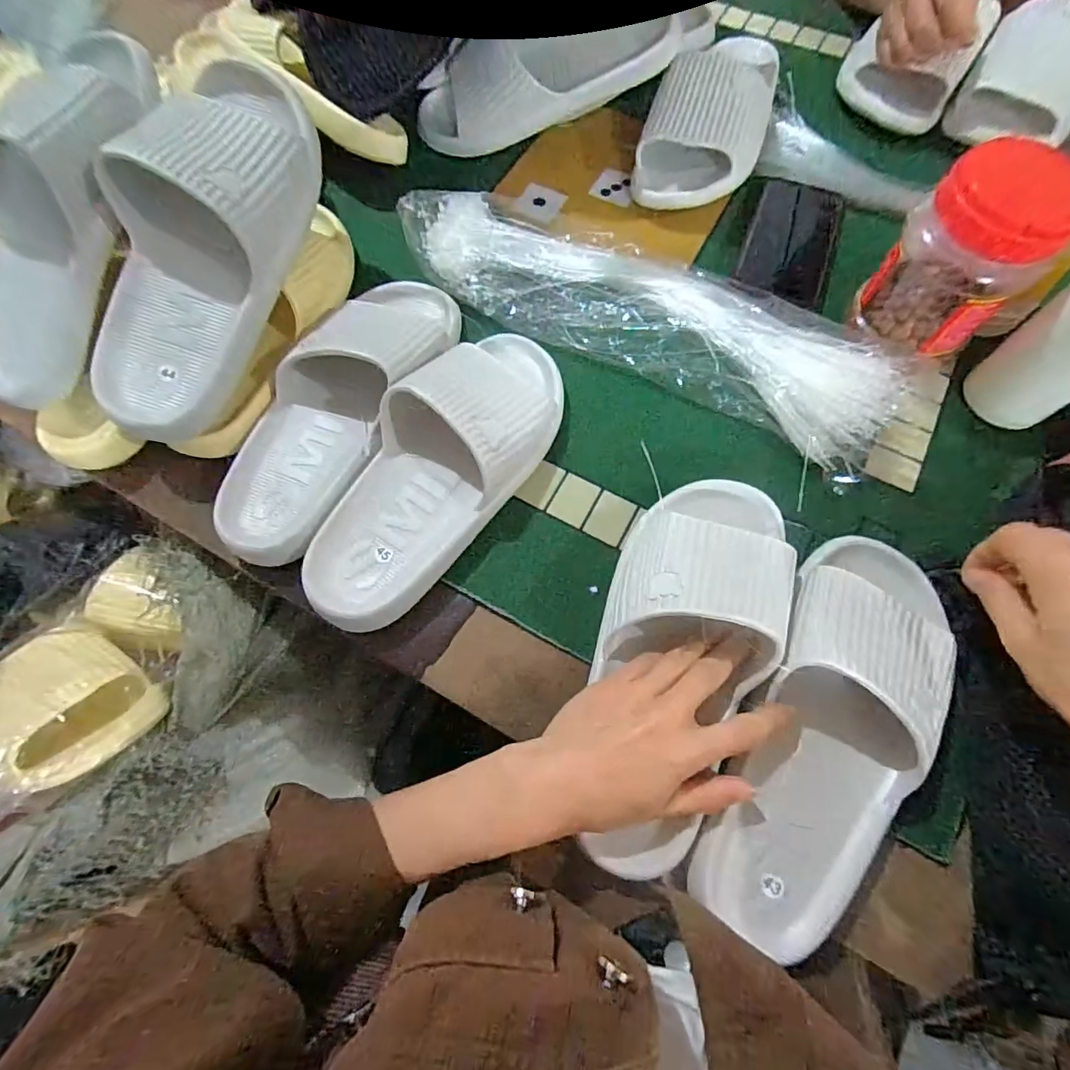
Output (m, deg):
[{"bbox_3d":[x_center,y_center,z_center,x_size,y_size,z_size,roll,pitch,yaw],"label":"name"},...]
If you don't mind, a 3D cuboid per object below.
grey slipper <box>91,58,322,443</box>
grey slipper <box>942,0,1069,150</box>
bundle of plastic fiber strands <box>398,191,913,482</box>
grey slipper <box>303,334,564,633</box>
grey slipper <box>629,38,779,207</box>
[{"bbox_3d":[-0.242,-0.208,0.371,0.097,0.088,0.279,18,90,9],"label":"grey slipper"},{"bbox_3d":[0.501,-0.463,0.528,0.109,0.047,0.211,28,72,12],"label":"grey slipper"},{"bbox_3d":[0.099,-0.187,0.430,0.403,0.057,0.124,28,72,12],"label":"bundle of plastic fiber strands"},{"bbox_3d":[-0.069,-0.055,0.381,0.099,0.070,0.255,36,73,15],"label":"grey slipper"},{"bbox_3d":[0.175,-0.416,0.509,0.109,0.069,0.223,19,70,9],"label":"grey slipper"}]

